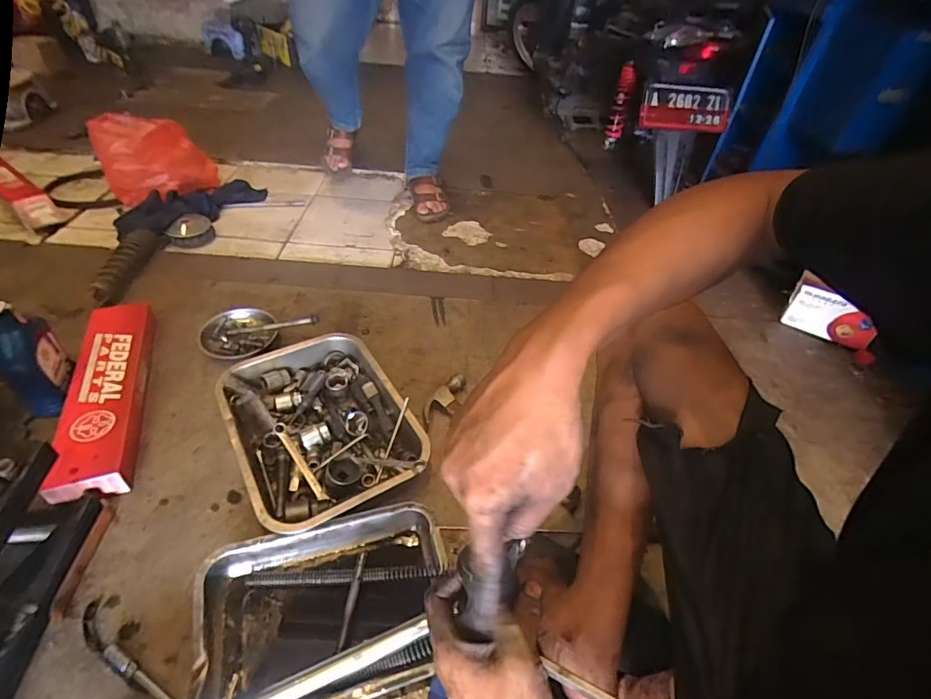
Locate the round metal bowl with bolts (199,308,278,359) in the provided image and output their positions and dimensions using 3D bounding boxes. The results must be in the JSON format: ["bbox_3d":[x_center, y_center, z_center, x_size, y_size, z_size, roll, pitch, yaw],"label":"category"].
[{"bbox_3d":[-0.466,-0.030,0.932,0.142,0.025,0.141,3,44,-3],"label":"round metal bowl with bolts"}]

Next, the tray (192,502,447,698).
[{"bbox_3d":[-0.170,0.330,0.582,0.294,0.063,0.209,-11,46,-16],"label":"tray"}]

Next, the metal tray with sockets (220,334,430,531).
[{"bbox_3d":[-0.241,0.130,0.773,0.263,0.074,0.359,-23,51,-26],"label":"metal tray with sockets"}]

